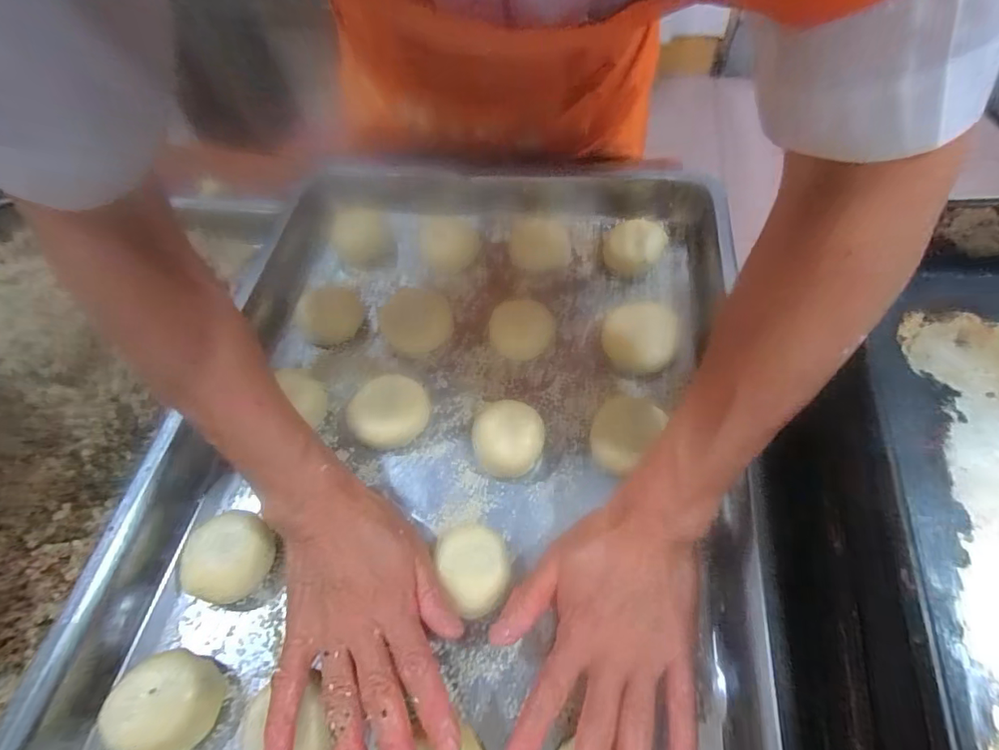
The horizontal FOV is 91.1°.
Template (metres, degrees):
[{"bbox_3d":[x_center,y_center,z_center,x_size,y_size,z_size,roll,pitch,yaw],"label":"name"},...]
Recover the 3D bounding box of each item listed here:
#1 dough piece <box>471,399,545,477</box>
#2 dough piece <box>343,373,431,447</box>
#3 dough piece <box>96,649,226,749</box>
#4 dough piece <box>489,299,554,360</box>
[{"bbox_3d":[0.006,0.047,0.353,0.049,0.026,0.053,-2,60,3],"label":"dough piece"},{"bbox_3d":[-0.082,0.028,0.368,0.048,0.024,0.056,36,68,22],"label":"dough piece"},{"bbox_3d":[-0.184,0.183,0.267,0.048,0.034,0.055,7,60,8],"label":"dough piece"},{"bbox_3d":[0.017,-0.033,0.393,0.049,0.032,0.041,11,61,11],"label":"dough piece"}]

